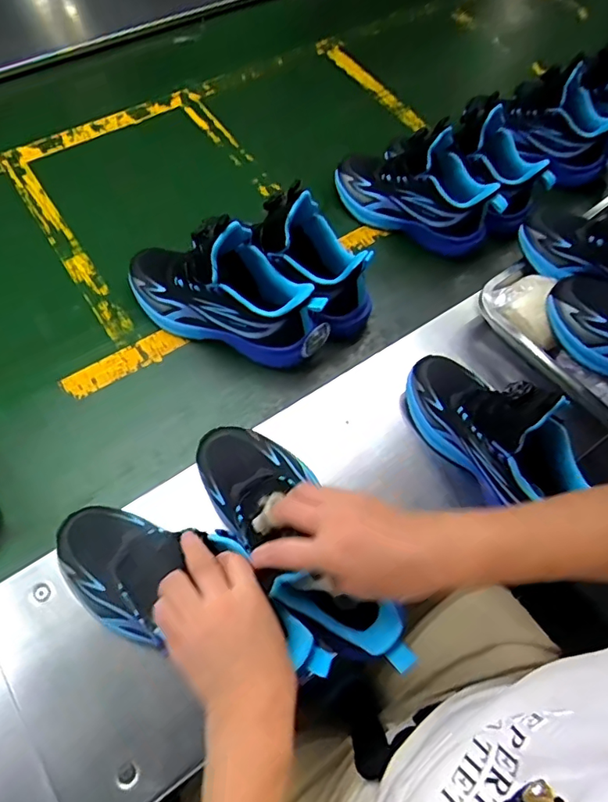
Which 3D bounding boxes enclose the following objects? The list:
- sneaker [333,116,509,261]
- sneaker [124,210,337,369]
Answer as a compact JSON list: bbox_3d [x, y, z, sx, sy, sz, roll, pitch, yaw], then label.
[{"bbox_3d":[0.156,-0.296,0.686,0.217,0.153,0.085,36,65,14],"label":"sneaker"},{"bbox_3d":[-0.091,-0.133,0.595,0.251,0.150,0.094,22,62,7],"label":"sneaker"}]

